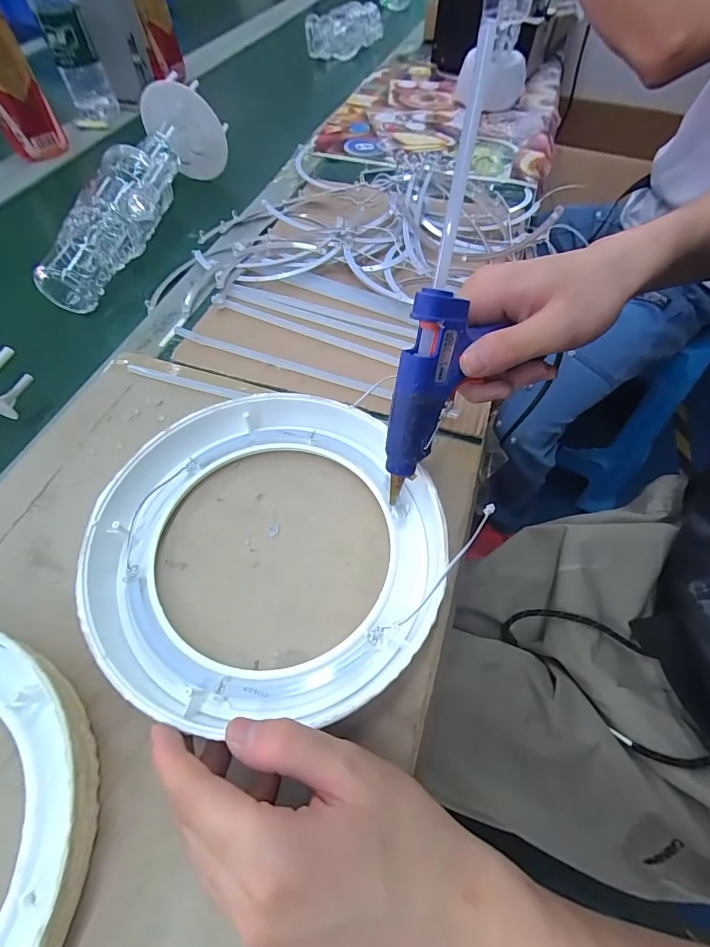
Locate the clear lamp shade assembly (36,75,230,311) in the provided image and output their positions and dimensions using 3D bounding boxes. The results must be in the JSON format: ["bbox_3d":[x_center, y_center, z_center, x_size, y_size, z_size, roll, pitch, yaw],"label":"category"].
[{"bbox_3d":[-0.232,-0.310,0.452,0.089,0.088,0.298,7,59,3],"label":"clear lamp shade assembly"}]

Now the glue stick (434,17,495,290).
[{"bbox_3d":[0.050,-0.143,0.197,0.006,0.100,0.007,13,31,10],"label":"glue stick"}]

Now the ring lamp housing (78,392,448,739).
[{"bbox_3d":[-0.056,0.041,0.267,0.205,0.037,0.205,-1,58,2],"label":"ring lamp housing"}]

